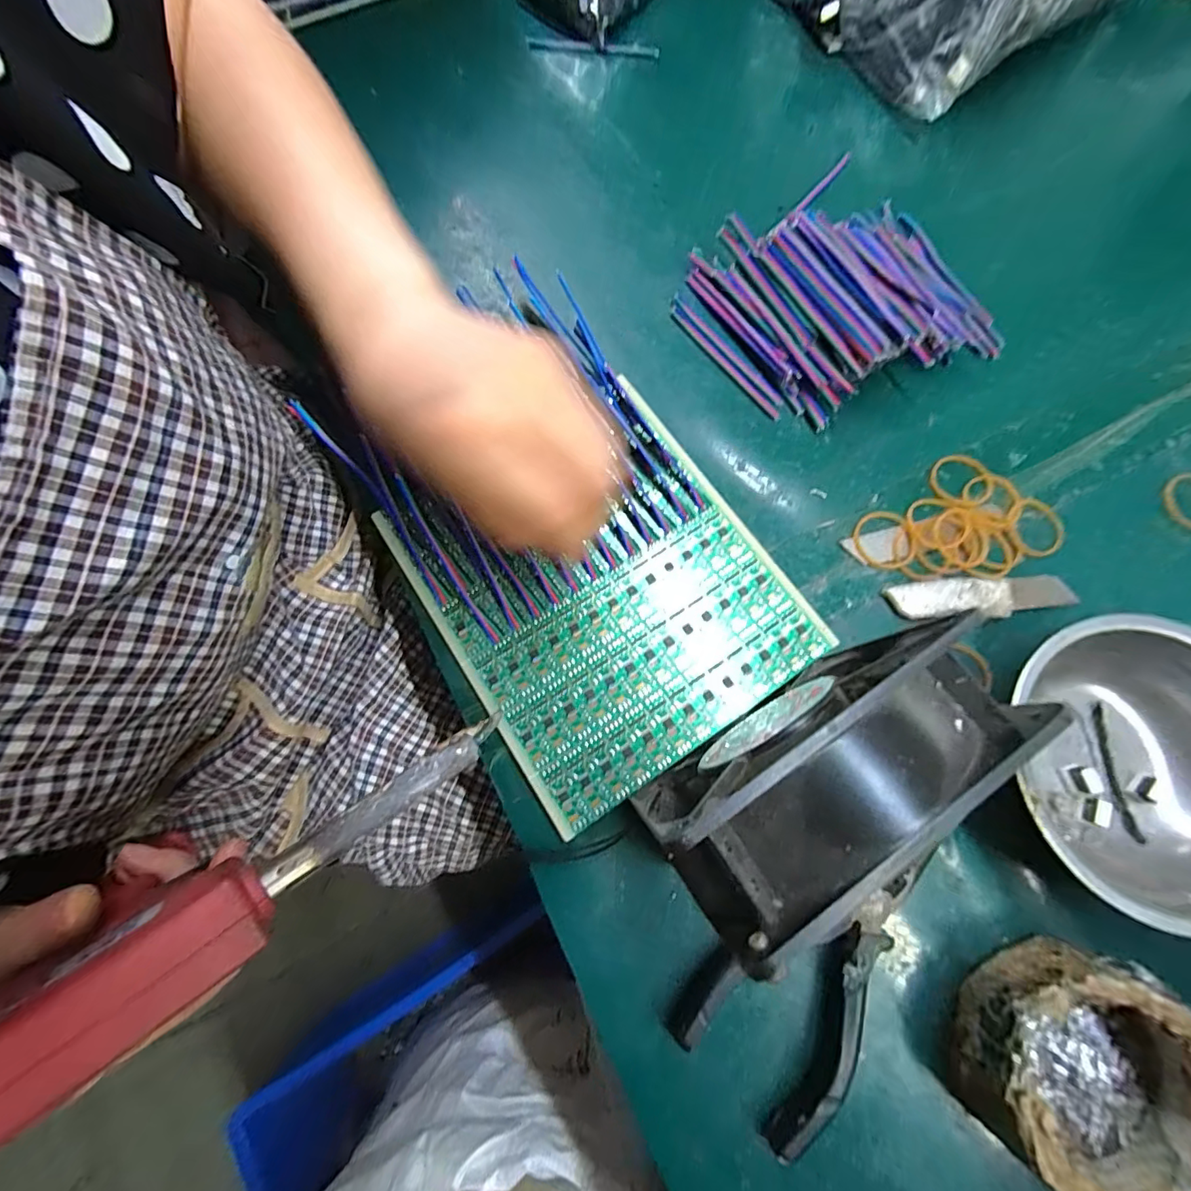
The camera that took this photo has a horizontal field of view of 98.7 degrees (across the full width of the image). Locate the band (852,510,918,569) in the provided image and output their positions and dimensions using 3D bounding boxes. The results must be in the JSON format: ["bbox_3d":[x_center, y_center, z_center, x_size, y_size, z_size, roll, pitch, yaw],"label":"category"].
[{"bbox_3d":[0.161,-0.031,0.283,0.035,0.004,0.033,0,75,-1],"label":"band"}]

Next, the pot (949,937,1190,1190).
[{"bbox_3d":[0.197,0.192,0.204,0.082,0.041,0.082,0,75,-1],"label":"pot"}]

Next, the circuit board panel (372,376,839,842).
[{"bbox_3d":[0.006,-0.006,0.267,0.166,0.008,0.185,-31,77,-9],"label":"circuit board panel"}]

